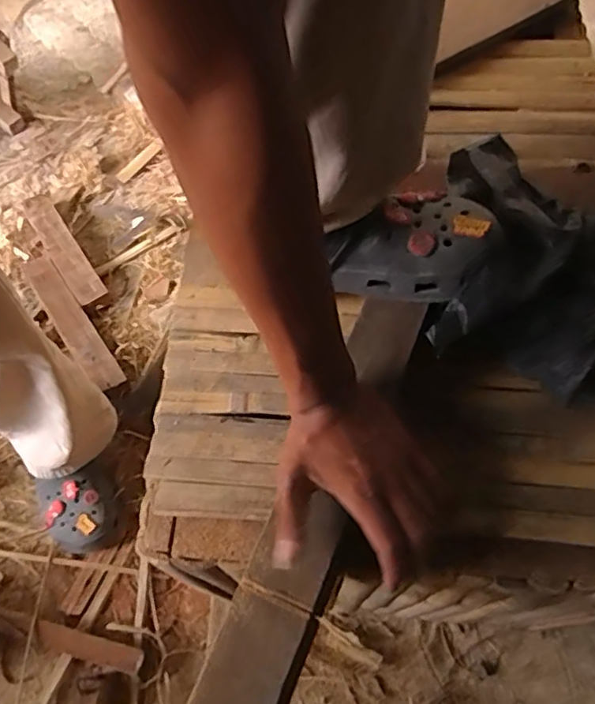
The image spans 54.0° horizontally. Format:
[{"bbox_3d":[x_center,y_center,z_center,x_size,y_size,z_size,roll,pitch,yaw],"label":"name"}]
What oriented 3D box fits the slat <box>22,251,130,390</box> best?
[{"bbox_3d":[-0.420,-0.063,1.066,0.062,0.018,0.349,-22,58,-33],"label":"slat"}]

